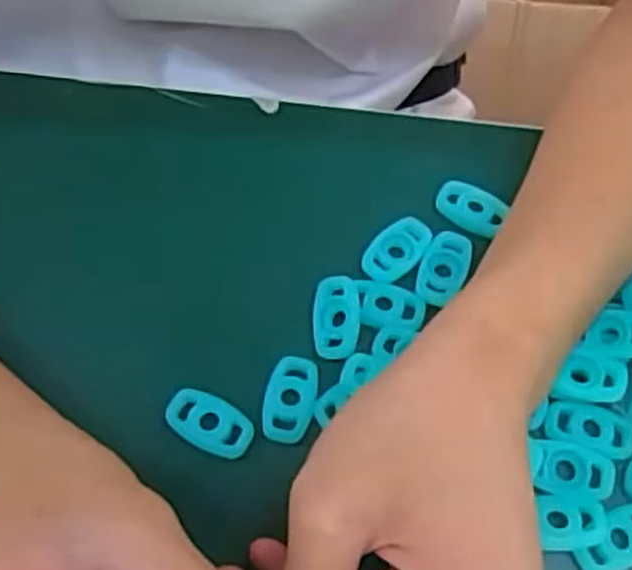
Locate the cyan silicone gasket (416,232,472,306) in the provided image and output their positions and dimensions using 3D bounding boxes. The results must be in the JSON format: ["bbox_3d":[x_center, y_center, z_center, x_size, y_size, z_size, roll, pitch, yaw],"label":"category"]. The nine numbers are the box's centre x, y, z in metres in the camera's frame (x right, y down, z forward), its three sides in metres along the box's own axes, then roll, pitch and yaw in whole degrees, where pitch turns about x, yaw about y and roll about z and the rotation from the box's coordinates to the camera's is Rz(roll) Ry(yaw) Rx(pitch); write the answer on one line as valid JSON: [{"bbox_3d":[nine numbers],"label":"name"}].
[{"bbox_3d":[0.051,-0.007,0.317,0.018,0.004,0.032,16,63,8],"label":"cyan silicone gasket"}]

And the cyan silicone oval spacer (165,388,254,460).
[{"bbox_3d":[-0.038,0.049,0.285,0.033,0.006,0.018,23,64,11],"label":"cyan silicone oval spacer"}]

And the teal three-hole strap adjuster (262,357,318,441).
[{"bbox_3d":[-0.009,0.042,0.293,0.018,0.004,0.031,9,62,4],"label":"teal three-hole strap adjuster"}]

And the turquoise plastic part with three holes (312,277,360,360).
[{"bbox_3d":[0.008,0.012,0.303,0.017,0.007,0.032,3,62,1],"label":"turquoise plastic part with three holes"}]

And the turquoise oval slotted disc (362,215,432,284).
[{"bbox_3d":[0.032,-0.015,0.320,0.020,0.004,0.032,37,68,17],"label":"turquoise oval slotted disc"}]

